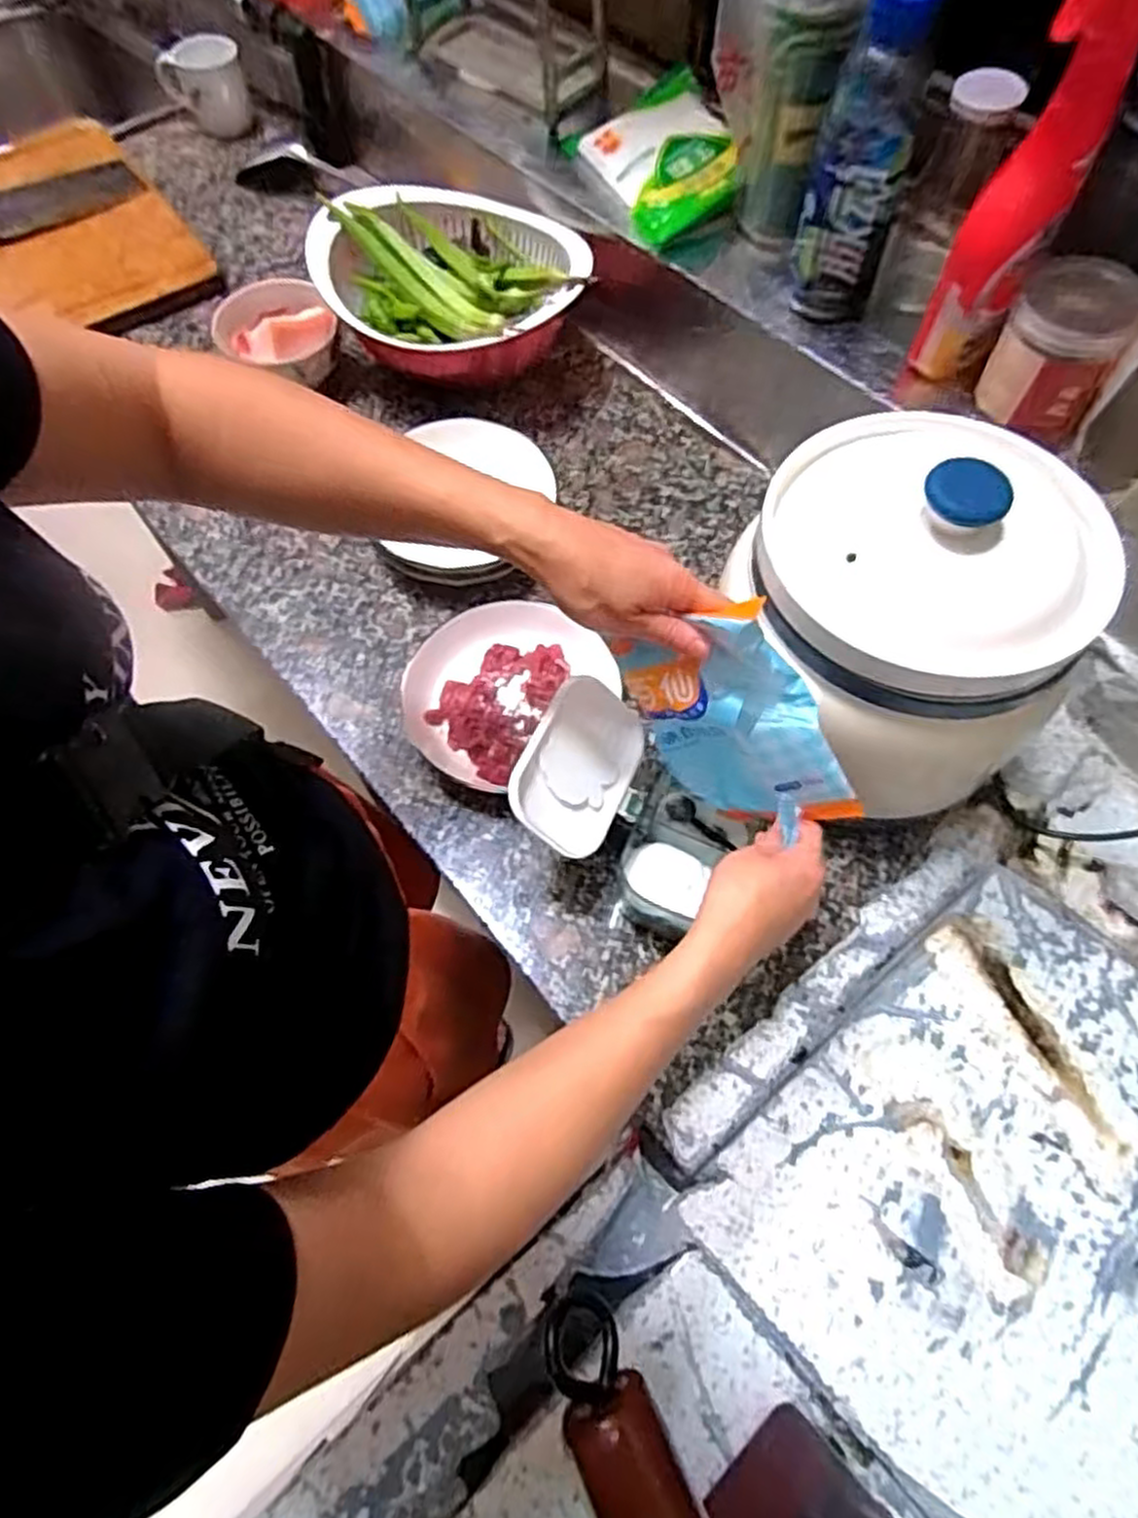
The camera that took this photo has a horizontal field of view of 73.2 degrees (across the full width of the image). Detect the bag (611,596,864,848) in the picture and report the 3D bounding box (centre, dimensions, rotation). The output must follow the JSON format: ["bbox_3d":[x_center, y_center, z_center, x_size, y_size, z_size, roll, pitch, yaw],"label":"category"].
[{"bbox_3d":[0.099,-0.023,0.469,0.151,0.107,0.045,57,48,-22],"label":"bag"}]

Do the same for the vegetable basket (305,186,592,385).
[{"bbox_3d":[-0.120,-0.466,0.786,0.272,0.113,0.220,27,68,12],"label":"vegetable basket"}]

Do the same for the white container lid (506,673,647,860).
[{"bbox_3d":[0.008,0.005,0.513,0.081,0.007,0.115,40,63,-25],"label":"white container lid"}]

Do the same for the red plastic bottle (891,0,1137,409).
[{"bbox_3d":[0.312,-0.391,0.520,0.059,0.280,0.073,25,68,11],"label":"red plastic bottle"}]

